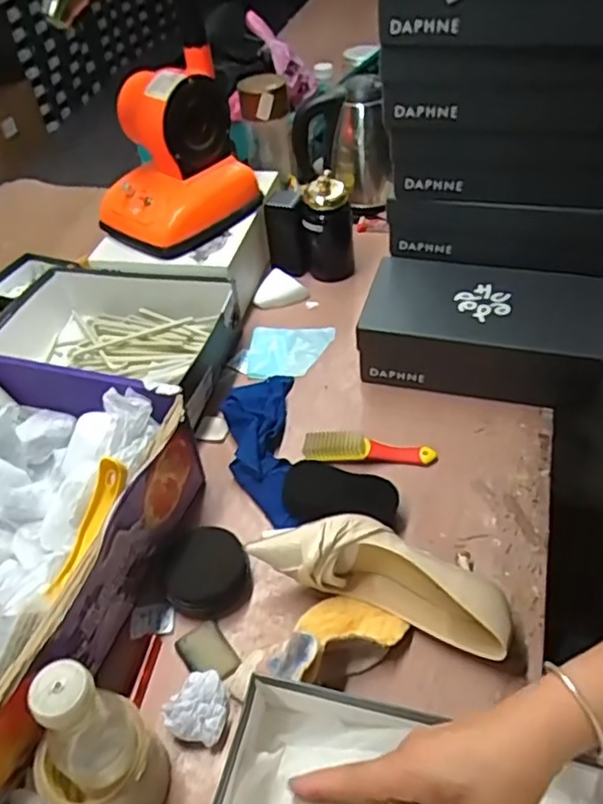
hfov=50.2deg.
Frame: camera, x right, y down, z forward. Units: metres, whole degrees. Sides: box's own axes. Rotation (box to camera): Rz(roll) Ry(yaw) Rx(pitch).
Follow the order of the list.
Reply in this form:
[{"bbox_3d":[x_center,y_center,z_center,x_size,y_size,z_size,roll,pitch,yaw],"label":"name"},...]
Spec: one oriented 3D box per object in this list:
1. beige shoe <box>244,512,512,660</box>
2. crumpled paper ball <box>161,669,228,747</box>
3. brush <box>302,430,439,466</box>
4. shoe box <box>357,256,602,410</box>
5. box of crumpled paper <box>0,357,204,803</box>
[{"bbox_3d":[0.081,0.169,0.634,0.244,0.076,0.069,15,49,20],"label":"beige shoe"},{"bbox_3d":[-0.090,0.279,0.583,0.049,0.028,0.059,27,54,29],"label":"crumpled paper ball"},{"bbox_3d":[0.081,0.053,0.774,0.156,0.028,0.031,-2,45,5],"label":"brush"},{"bbox_3d":[0.239,-0.097,0.859,0.296,0.103,0.160,9,47,15],"label":"shoe box"},{"bbox_3d":[-0.316,0.134,0.648,0.319,0.160,0.370,12,48,18],"label":"box of crumpled paper"}]

